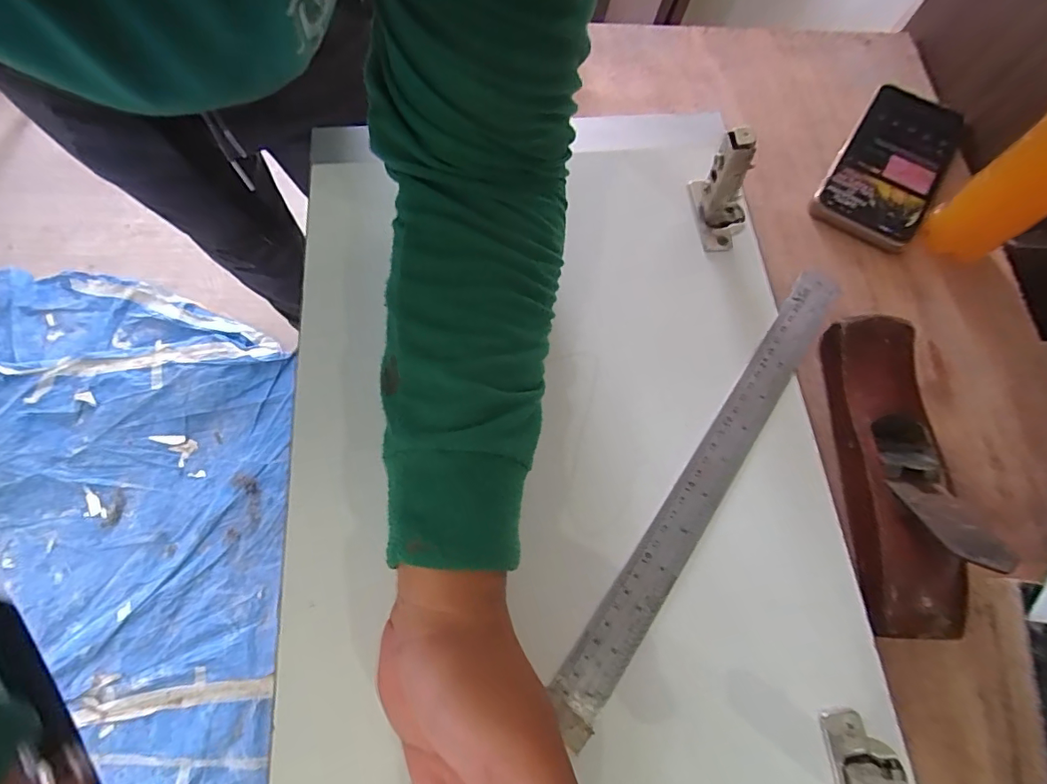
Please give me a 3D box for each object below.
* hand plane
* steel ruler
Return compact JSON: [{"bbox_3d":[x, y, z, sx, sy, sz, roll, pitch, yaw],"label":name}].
[{"bbox_3d":[0.226,0.040,0.293,0.056,0.066,0.193,7,71,0],"label":"hand plane"},{"bbox_3d":[0.115,0.047,0.300,0.028,0.008,0.318,34,72,12],"label":"steel ruler"}]

